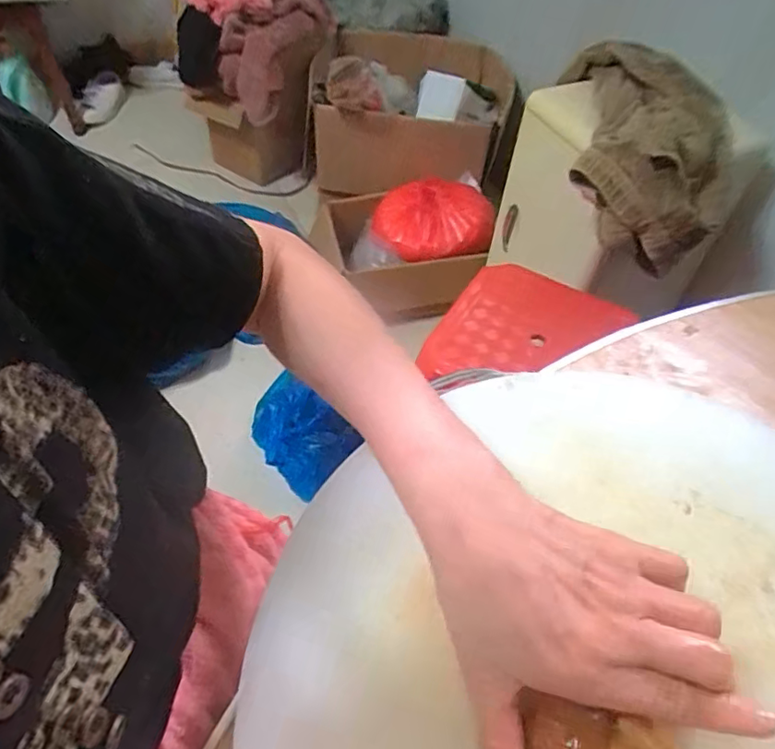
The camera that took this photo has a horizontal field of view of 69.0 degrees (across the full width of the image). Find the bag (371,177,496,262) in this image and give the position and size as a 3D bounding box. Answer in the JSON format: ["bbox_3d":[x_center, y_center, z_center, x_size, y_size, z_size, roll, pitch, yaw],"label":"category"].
[{"bbox_3d":[0.115,-0.380,1.387,0.294,0.126,0.174,23,54,15],"label":"bag"}]

